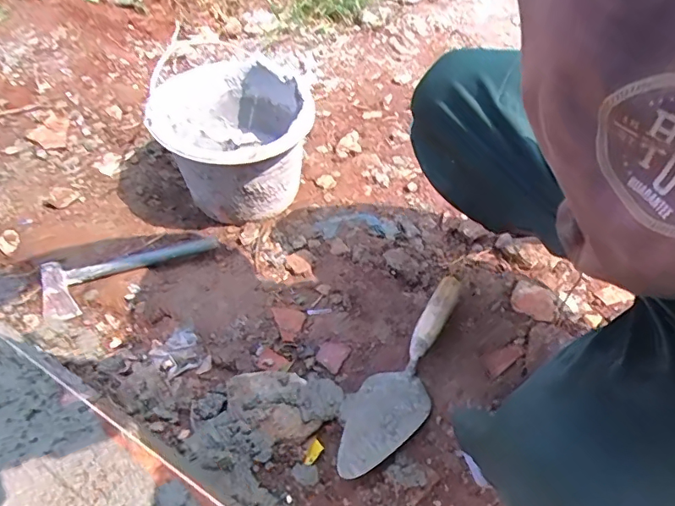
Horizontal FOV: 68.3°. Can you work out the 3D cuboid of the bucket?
[{"bbox_3d":[-0.169,-0.185,0.871,0.240,0.189,0.269,-39,57,-22],"label":"bucket"}]

